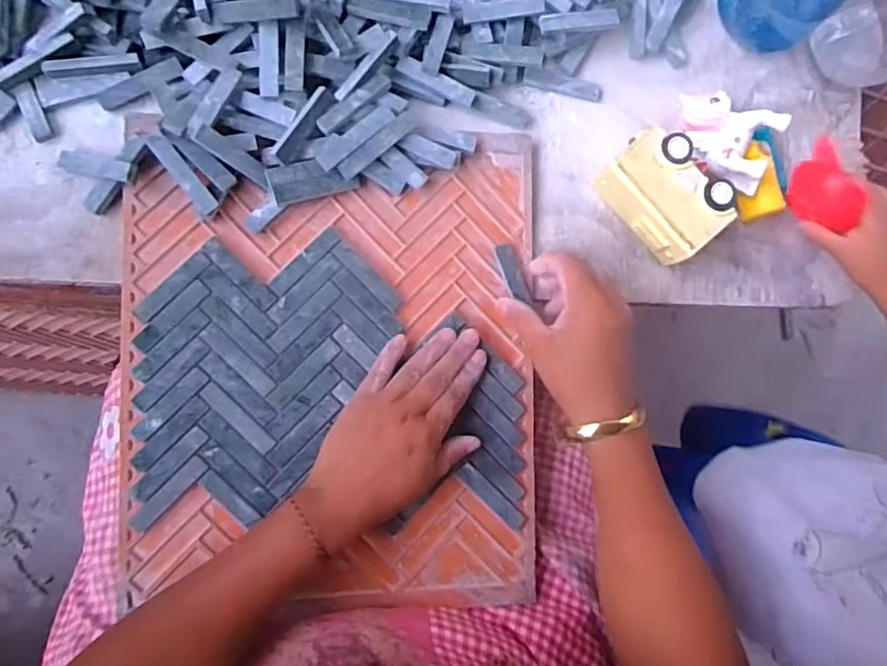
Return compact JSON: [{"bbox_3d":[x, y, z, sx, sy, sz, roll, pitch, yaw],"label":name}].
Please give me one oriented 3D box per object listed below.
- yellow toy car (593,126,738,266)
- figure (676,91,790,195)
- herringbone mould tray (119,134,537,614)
[{"bbox_3d":[0.173,-0.109,0.490,0.061,0.060,0.098,-41,91,-11],"label":"yellow toy car"},{"bbox_3d":[0.231,-0.158,0.508,0.082,0.029,0.064,23,88,32],"label":"figure"},{"bbox_3d":[-0.077,0.031,0.461,0.301,0.023,0.342,0,89,-9],"label":"herringbone mould tray"}]

